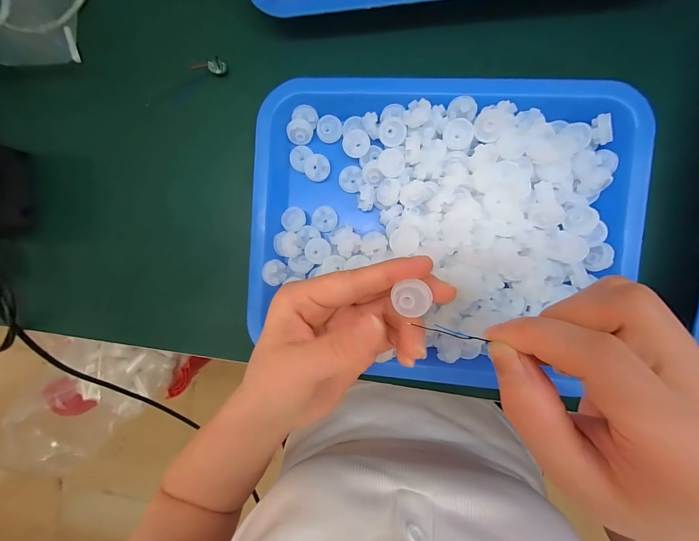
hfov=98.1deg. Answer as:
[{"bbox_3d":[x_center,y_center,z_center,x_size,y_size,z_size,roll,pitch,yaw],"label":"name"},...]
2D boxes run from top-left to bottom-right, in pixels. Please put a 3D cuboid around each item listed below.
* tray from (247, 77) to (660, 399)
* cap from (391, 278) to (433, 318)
[{"bbox_3d":[0.063,-0.043,0.230,0.279,0.041,0.221,6,94,6],"label":"tray"},{"bbox_3d":[0.033,0.015,0.158,0.019,0.004,0.018,0,93,6],"label":"cap"}]

